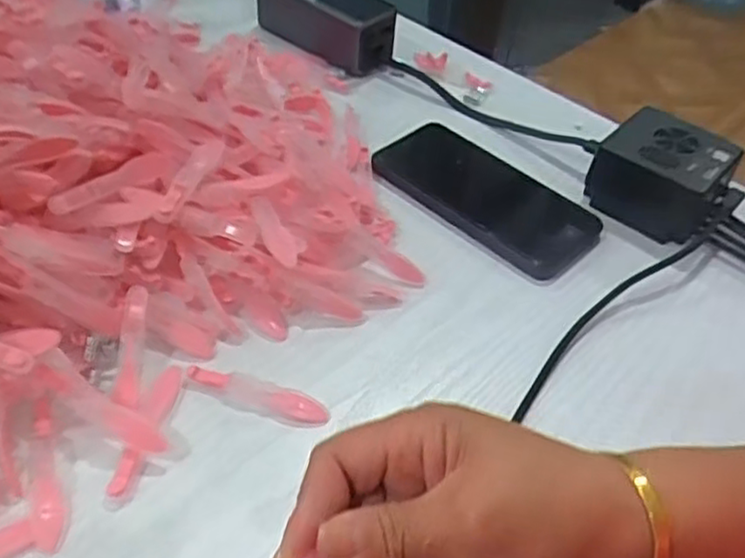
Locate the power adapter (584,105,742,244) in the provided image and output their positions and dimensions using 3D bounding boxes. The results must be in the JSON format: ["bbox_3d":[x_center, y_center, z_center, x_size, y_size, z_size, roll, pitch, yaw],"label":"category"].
[{"bbox_3d":[0.198,-0.073,0.479,0.079,0.045,0.069,30,51,22],"label":"power adapter"}]

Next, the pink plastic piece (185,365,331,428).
[{"bbox_3d":[-0.061,0.060,0.364,0.077,0.009,0.018,14,47,8],"label":"pink plastic piece"}]

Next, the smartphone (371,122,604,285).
[{"bbox_3d":[0.076,-0.060,0.482,0.158,0.006,0.079,36,54,26],"label":"smartphone"}]

